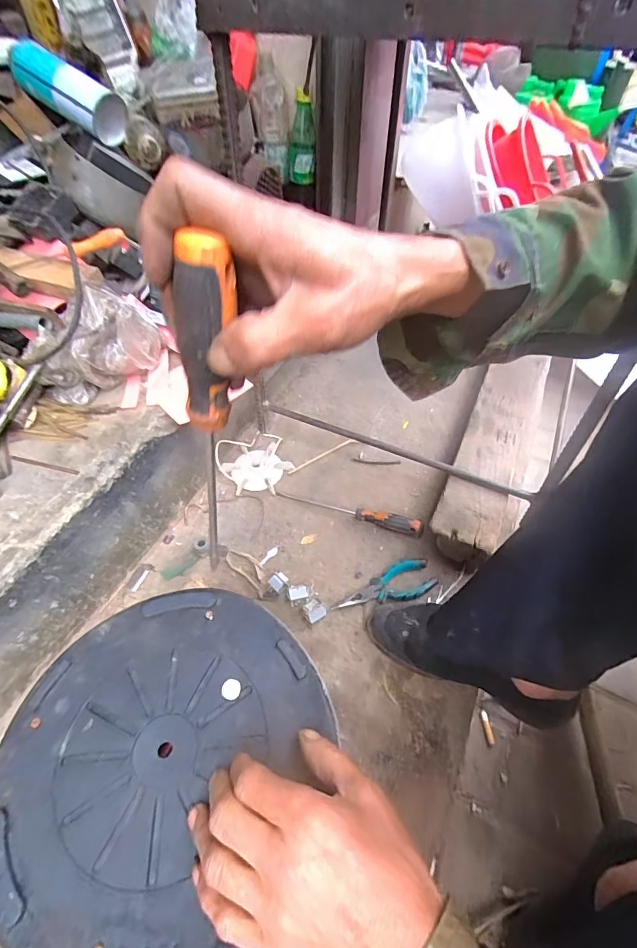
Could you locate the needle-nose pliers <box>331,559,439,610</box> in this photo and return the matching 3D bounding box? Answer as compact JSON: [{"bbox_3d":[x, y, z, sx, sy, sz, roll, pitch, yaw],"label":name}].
[{"bbox_3d":[0.099,0.171,0.632,0.155,0.023,0.051,-17,52,-13],"label":"needle-nose pliers"}]

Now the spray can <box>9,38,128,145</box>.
[{"bbox_3d":[-0.390,-0.593,0.662,0.198,0.063,0.064,33,55,-1],"label":"spray can"}]

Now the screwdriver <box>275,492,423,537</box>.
[{"bbox_3d":[0.046,0.062,0.715,0.249,0.032,0.024,15,52,12],"label":"screwdriver"}]

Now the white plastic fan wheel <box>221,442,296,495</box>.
[{"bbox_3d":[-0.111,-0.012,0.784,0.111,0.020,0.109,-28,56,-21],"label":"white plastic fan wheel"}]

